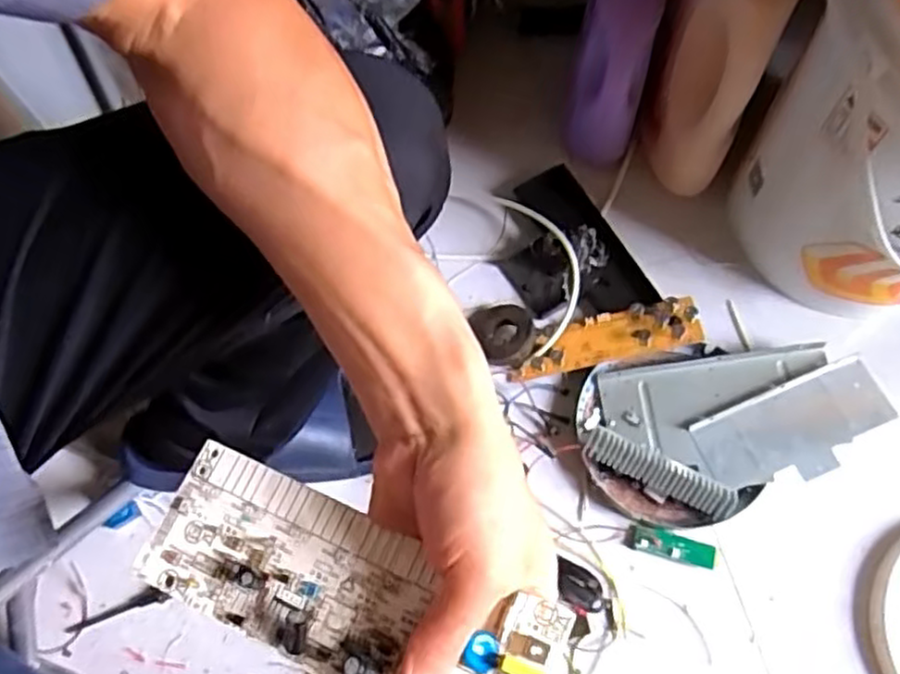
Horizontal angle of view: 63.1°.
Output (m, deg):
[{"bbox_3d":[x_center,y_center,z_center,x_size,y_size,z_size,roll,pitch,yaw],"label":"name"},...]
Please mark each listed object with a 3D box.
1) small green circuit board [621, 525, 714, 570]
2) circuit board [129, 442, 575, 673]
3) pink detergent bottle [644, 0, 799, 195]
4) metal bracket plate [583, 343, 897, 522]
[{"bbox_3d":[0.222,0.211,0.737,0.088,0.007,0.025,12,70,6],"label":"small green circuit board"},{"bbox_3d":[-0.045,0.116,0.322,0.195,0.012,0.070,23,72,15],"label":"circuit board"},{"bbox_3d":[0.271,-0.311,0.739,0.101,0.348,0.155,15,71,7],"label":"pink detergent bottle"},{"bbox_3d":[0.294,0.093,0.753,0.285,0.031,0.159,-4,69,0],"label":"metal bracket plate"}]

